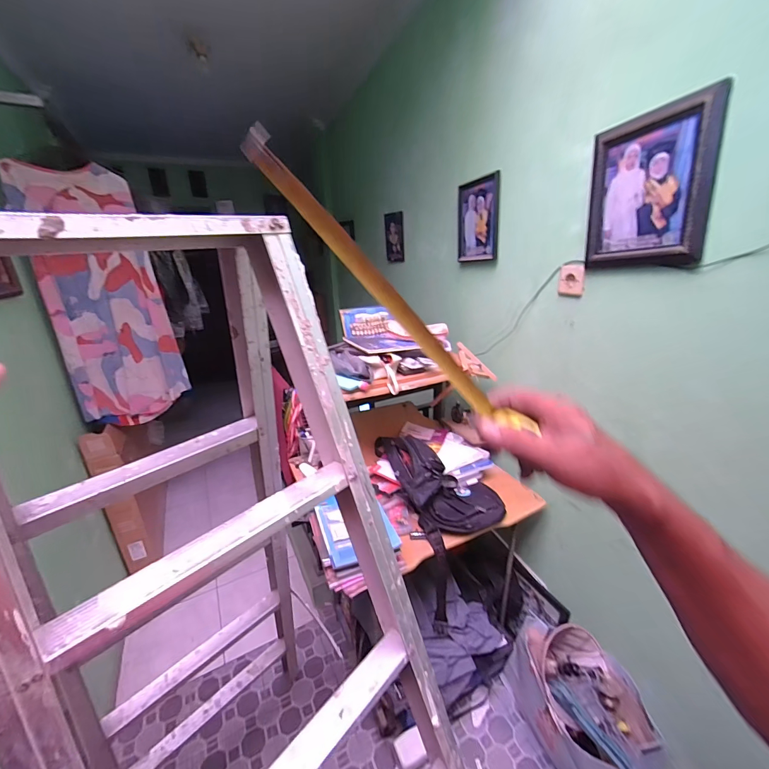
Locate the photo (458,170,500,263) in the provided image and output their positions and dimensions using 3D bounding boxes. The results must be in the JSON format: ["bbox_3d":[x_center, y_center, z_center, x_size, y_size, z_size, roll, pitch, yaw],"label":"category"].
[{"bbox_3d":[0.345,-0.607,1.326,0.020,0.275,0.229,-11,22,-20],"label":"photo"}]

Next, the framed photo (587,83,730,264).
[{"bbox_3d":[0.583,-0.423,0.791,0.044,0.307,0.270,-12,18,-17],"label":"framed photo"}]

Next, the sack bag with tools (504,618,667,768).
[{"bbox_3d":[0.602,1.001,1.108,0.252,0.359,0.436,-7,21,-9],"label":"sack bag with tools"}]

